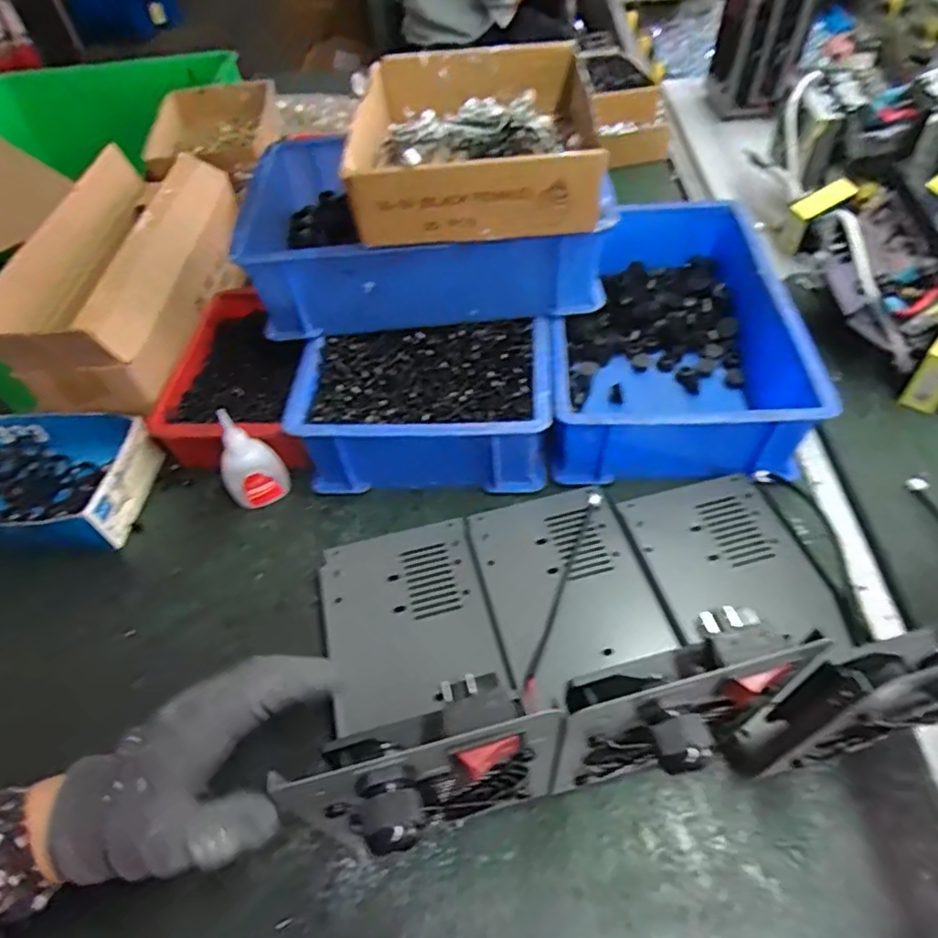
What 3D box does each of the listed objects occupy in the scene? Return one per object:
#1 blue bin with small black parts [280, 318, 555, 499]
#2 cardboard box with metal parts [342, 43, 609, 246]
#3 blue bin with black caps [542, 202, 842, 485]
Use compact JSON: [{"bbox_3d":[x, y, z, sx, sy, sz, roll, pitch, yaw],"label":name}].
[{"bbox_3d":[-0.031,-0.053,0.504,0.205,0.075,0.126,0,52,4],"label":"blue bin with small black parts"},{"bbox_3d":[0.004,-0.268,0.481,0.171,0.054,0.224,-1,52,3],"label":"cardboard box with metal parts"},{"bbox_3d":[0.170,-0.133,0.555,0.198,0.085,0.309,0,52,4],"label":"blue bin with black caps"}]

